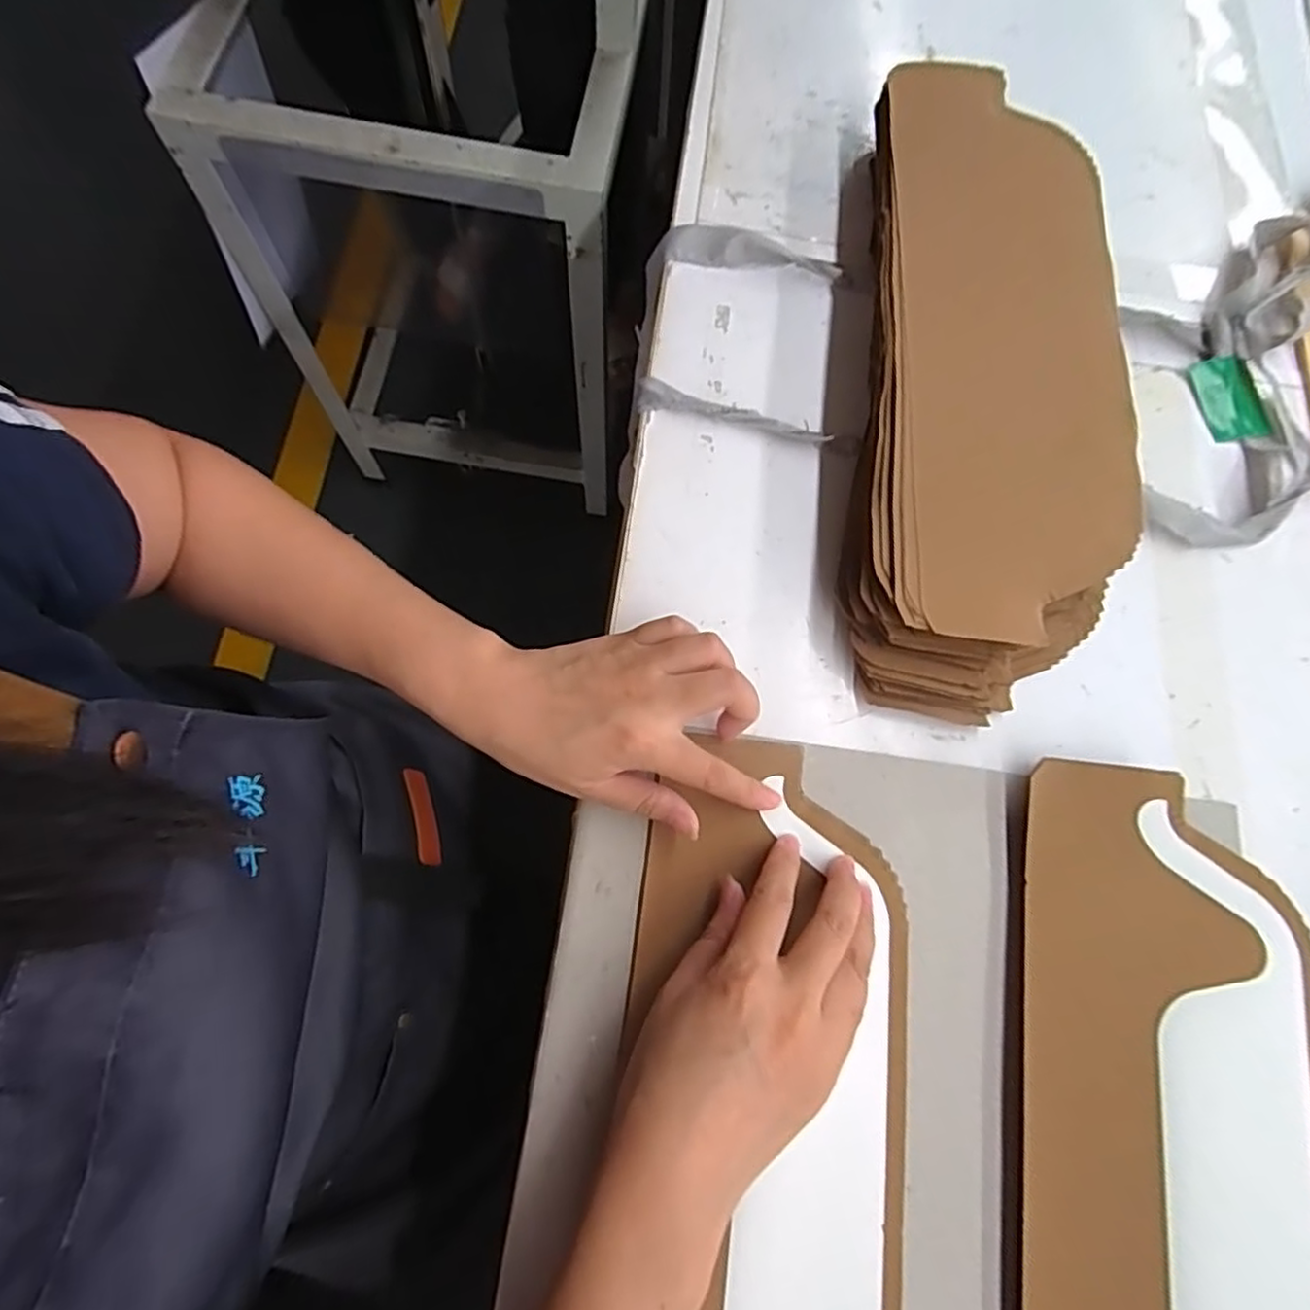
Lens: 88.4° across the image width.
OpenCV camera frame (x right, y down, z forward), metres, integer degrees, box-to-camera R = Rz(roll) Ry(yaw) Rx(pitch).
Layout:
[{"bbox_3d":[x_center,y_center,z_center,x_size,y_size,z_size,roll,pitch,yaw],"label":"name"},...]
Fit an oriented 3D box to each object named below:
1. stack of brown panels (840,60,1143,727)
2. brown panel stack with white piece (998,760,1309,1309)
[{"bbox_3d":[0.209,-0.180,0.422,0.156,0.055,0.435,8,72,1],"label":"stack of brown panels"},{"bbox_3d":[0.236,0.263,0.302,0.146,0.033,0.410,12,73,0],"label":"brown panel stack with white piece"}]

